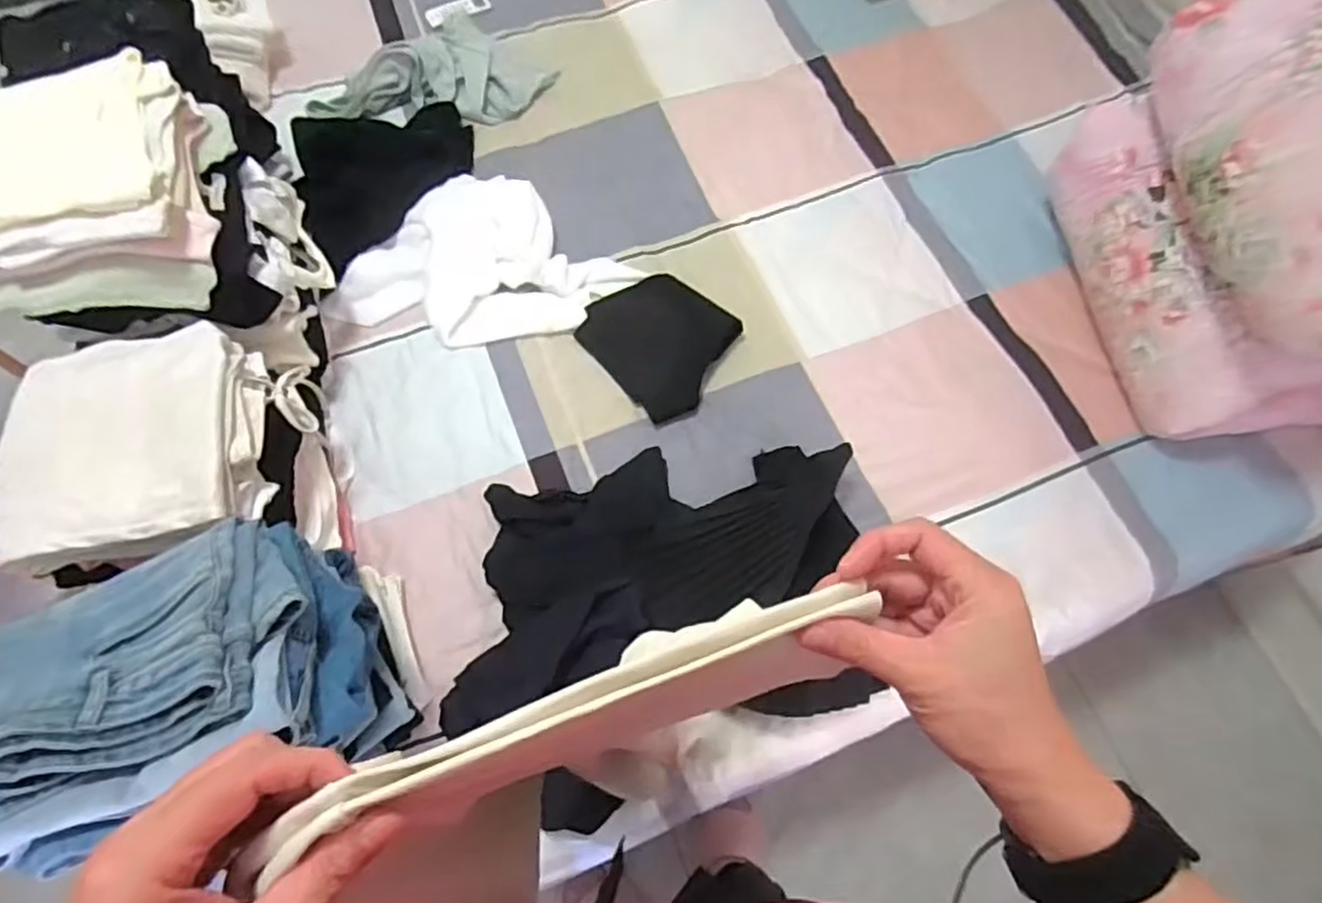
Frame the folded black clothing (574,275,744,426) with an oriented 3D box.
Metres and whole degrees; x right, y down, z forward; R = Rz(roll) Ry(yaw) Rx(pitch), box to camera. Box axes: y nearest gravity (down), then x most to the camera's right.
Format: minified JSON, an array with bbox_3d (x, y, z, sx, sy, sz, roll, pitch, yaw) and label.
[{"bbox_3d":[0.001,-0.185,1.139,0.198,0.041,0.234,-38,73,-15],"label":"folded black clothing"}]

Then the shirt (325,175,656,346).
[{"bbox_3d":[-0.301,-0.287,1.169,0.339,0.058,0.381,42,73,15],"label":"shirt"}]

